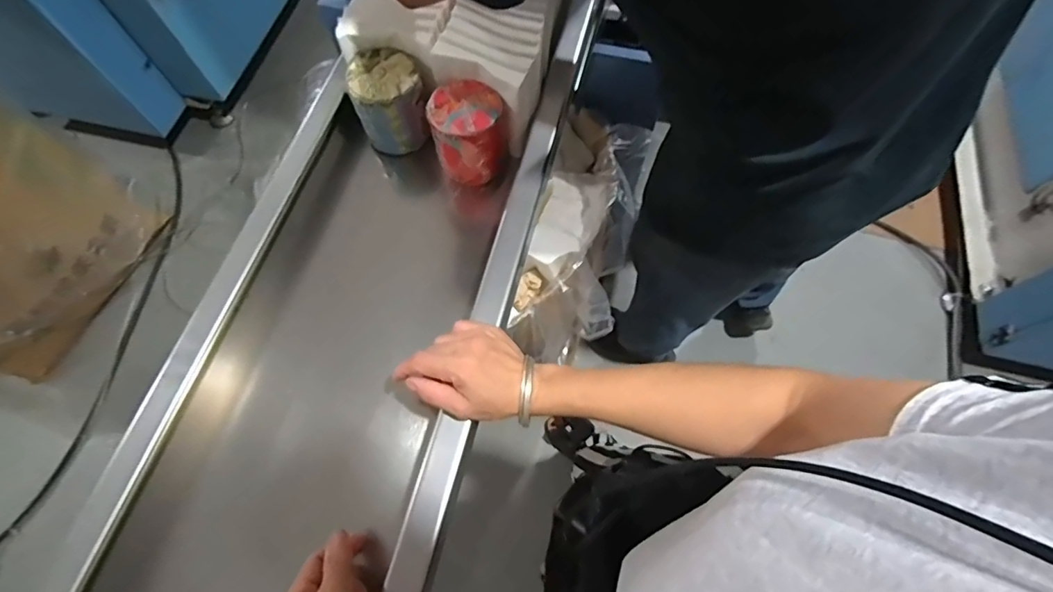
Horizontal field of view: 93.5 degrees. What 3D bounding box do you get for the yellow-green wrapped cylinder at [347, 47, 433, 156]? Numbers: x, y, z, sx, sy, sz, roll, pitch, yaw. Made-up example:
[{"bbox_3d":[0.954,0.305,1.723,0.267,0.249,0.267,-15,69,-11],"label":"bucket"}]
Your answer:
[{"bbox_3d":[-0.161,-0.242,0.610,0.089,0.083,0.094,-5,67,-1],"label":"yellow-green wrapped cylinder"}]

